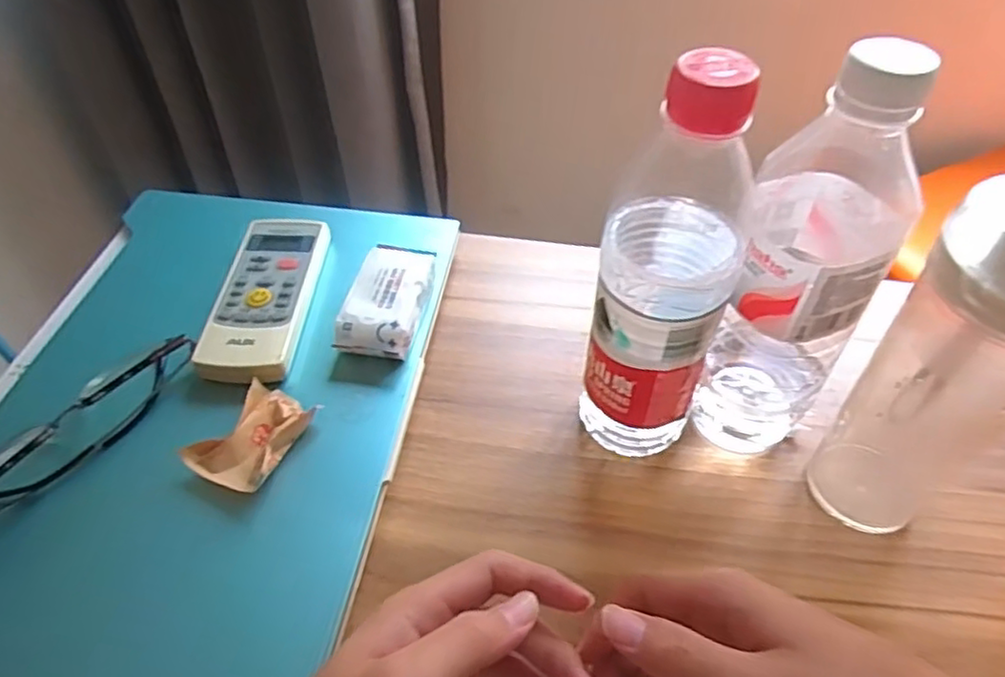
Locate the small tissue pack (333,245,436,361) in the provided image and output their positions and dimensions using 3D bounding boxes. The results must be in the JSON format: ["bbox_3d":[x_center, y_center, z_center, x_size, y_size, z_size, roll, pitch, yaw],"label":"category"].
[{"bbox_3d":[-0.072,-0.022,0.422,0.045,0.030,0.083,8,49,7],"label":"small tissue pack"}]

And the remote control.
[{"bbox_3d":[-0.153,-0.030,0.427,0.055,0.016,0.138,2,49,2],"label":"remote control"}]

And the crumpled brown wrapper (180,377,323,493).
[{"bbox_3d":[-0.137,0.055,0.364,0.047,0.019,0.060,18,51,15],"label":"crumpled brown wrapper"}]

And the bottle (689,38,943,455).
[{"bbox_3d":[0.147,-0.026,0.323,0.062,0.229,0.075,24,53,20],"label":"bottle"}]

